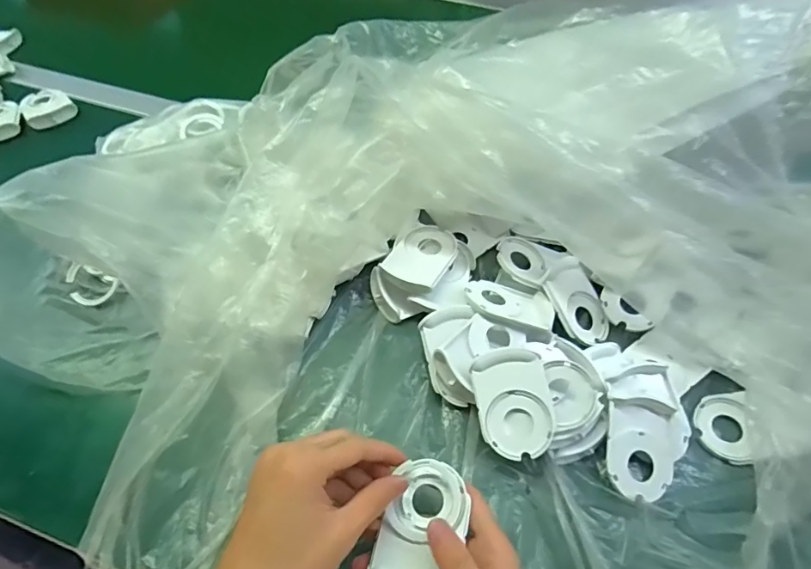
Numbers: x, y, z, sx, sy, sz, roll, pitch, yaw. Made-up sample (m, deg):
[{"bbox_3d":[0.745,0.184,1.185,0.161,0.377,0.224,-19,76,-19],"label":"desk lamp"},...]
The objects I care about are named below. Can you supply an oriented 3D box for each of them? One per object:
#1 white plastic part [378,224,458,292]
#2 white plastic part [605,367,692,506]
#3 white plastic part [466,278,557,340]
[{"bbox_3d":[0.017,-0.029,0.466,0.056,0.016,0.079,25,63,18],"label":"white plastic part"},{"bbox_3d":[0.196,0.113,0.388,0.069,0.034,0.105,7,55,4],"label":"white plastic part"},{"bbox_3d":[0.092,0.019,0.441,0.079,0.018,0.056,17,30,-2],"label":"white plastic part"}]

